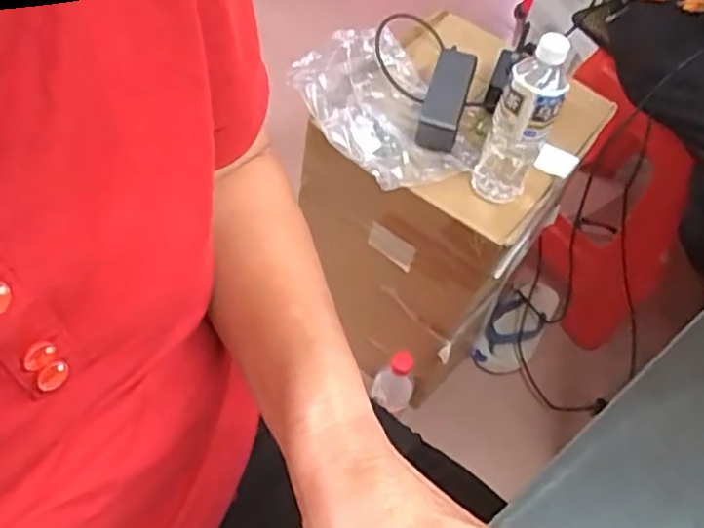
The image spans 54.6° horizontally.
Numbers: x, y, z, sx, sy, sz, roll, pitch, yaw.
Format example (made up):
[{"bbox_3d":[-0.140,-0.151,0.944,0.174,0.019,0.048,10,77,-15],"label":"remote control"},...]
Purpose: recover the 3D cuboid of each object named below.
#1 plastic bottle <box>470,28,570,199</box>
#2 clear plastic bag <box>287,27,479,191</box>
[{"bbox_3d":[0.187,-0.153,0.754,0.064,0.209,0.052,18,54,5],"label":"plastic bottle"},{"bbox_3d":[0.037,-0.201,0.865,0.189,0.063,0.245,-24,61,-24],"label":"clear plastic bag"}]

